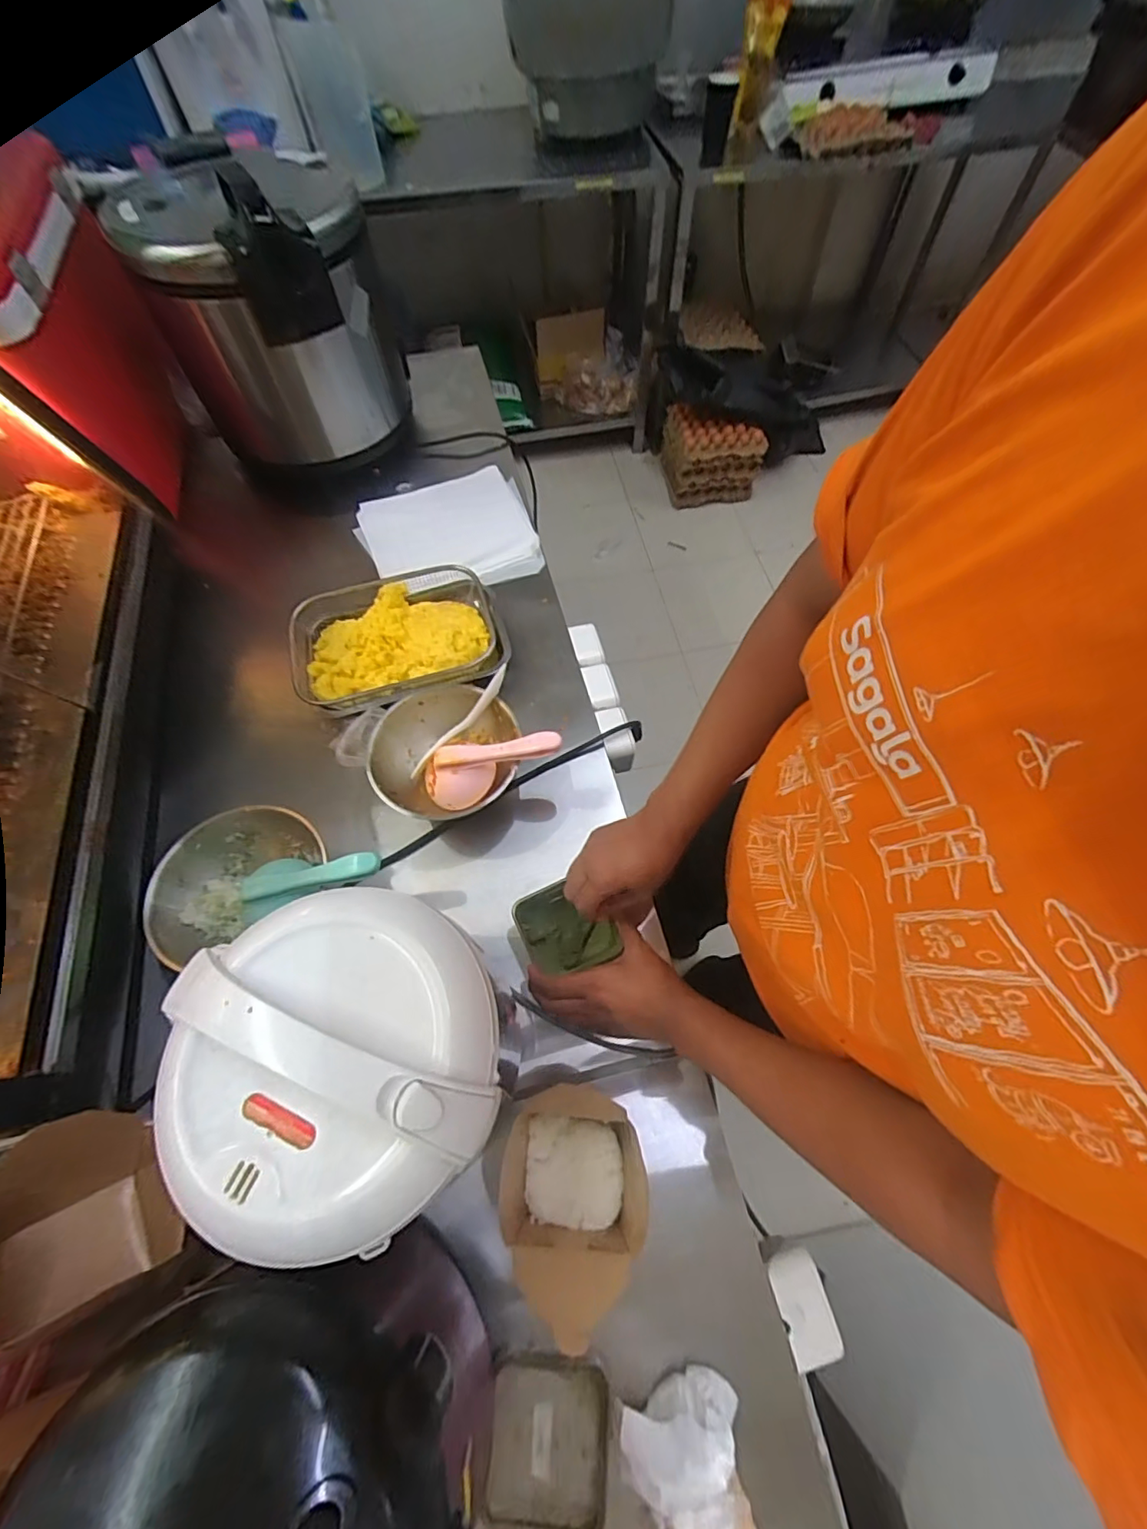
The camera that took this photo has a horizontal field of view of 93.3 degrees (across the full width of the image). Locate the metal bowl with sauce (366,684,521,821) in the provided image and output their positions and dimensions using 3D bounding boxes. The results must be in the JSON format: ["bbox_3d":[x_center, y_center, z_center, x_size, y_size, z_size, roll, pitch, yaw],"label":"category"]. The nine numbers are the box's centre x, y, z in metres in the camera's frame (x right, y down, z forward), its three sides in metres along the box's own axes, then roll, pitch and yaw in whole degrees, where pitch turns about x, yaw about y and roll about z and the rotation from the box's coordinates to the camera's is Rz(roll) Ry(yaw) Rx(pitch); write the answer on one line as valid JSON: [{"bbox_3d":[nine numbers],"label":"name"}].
[{"bbox_3d":[-0.167,-0.010,0.719,0.190,0.068,0.185,-1,63,1],"label":"metal bowl with sauce"}]

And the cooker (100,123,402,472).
[{"bbox_3d":[-0.489,-0.732,0.903,0.312,0.348,0.342,-10,63,-4],"label":"cooker"}]

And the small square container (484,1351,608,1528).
[{"bbox_3d":[-0.021,0.575,0.465,0.098,0.029,0.101,1,63,2],"label":"small square container"}]

